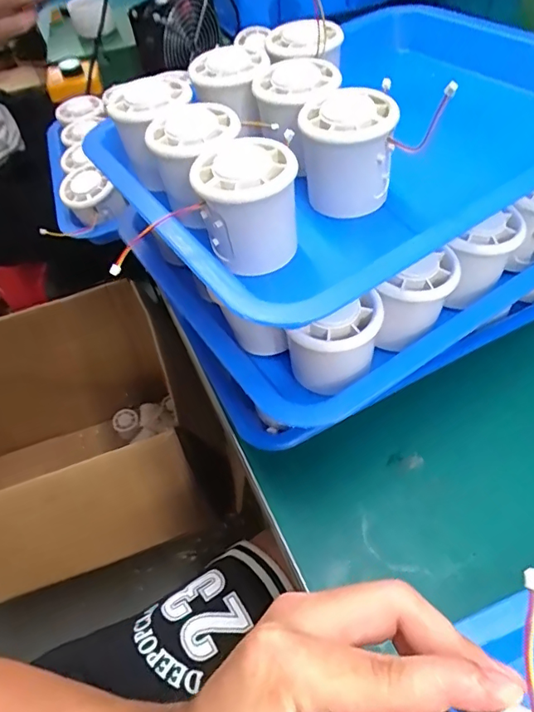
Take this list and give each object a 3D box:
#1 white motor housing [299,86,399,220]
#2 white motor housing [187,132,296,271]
[{"bbox_3d":[0.049,-0.126,0.315,0.055,0.057,0.056,-5,52,2],"label":"white motor housing"},{"bbox_3d":[-0.012,-0.085,0.290,0.058,0.054,0.061,1,52,7],"label":"white motor housing"}]

